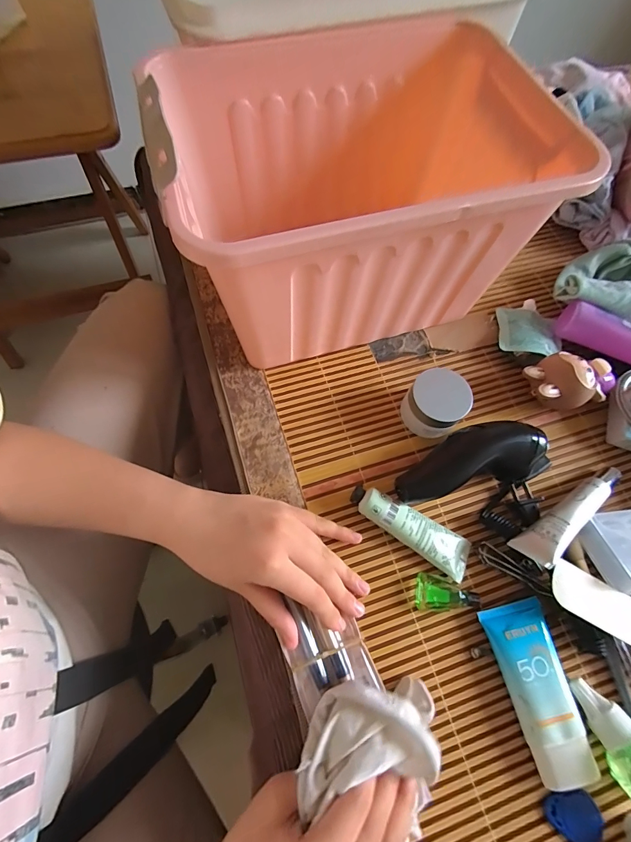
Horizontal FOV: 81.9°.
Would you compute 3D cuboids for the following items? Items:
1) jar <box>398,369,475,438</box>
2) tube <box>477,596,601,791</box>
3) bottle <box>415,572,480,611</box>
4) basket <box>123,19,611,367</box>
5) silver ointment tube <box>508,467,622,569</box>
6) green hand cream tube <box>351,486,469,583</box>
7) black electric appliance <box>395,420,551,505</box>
[{"bbox_3d":[0.111,-0.016,0.338,0.053,0.048,0.054,-39,75,-16],"label":"jar"},{"bbox_3d":[0.170,0.201,0.276,0.049,0.018,0.113,-14,70,-8],"label":"tube"},{"bbox_3d":[0.109,0.142,0.303,0.052,0.009,0.027,0,68,-2],"label":"bottle"},{"bbox_3d":[0.043,-0.192,0.335,0.316,0.182,0.220,-17,70,-9],"label":"basket"},{"bbox_3d":[0.222,0.080,0.308,0.133,0.019,0.030,-22,40,-19],"label":"silver ointment tube"},{"bbox_3d":[0.082,0.089,0.310,0.110,0.026,0.033,32,71,10],"label":"green hand cream tube"},{"bbox_3d":[0.136,0.035,0.320,0.139,0.048,0.051,-11,69,-6],"label":"black electric appliance"}]

